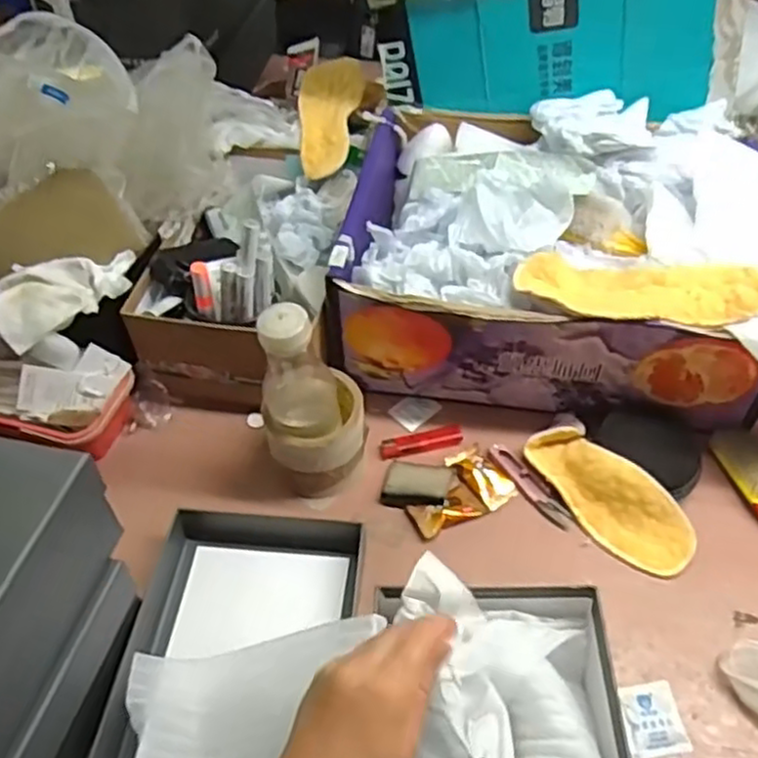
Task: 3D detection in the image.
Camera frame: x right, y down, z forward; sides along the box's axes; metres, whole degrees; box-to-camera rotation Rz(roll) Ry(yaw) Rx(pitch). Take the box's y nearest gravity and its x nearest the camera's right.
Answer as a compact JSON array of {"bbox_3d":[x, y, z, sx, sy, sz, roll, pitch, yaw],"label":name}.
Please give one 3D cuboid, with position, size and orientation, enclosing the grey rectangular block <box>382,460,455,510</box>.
[{"bbox_3d":[0.035,0.094,0.663,0.059,0.010,0.049,11,51,11],"label":"grey rectangular block"}]

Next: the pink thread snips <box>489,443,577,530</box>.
[{"bbox_3d":[0.137,0.097,0.668,0.020,0.010,0.100,-29,54,-21],"label":"pink thread snips"}]

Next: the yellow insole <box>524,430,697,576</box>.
[{"bbox_3d":[0.202,0.102,0.644,0.161,0.025,0.067,44,99,24],"label":"yellow insole"}]

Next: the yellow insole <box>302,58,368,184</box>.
[{"bbox_3d":[-0.059,-0.309,0.861,0.071,0.016,0.178,3,62,5],"label":"yellow insole"}]

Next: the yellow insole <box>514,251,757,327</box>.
[{"bbox_3d":[0.216,-0.073,0.615,0.195,0.016,0.064,7,60,12],"label":"yellow insole"}]

